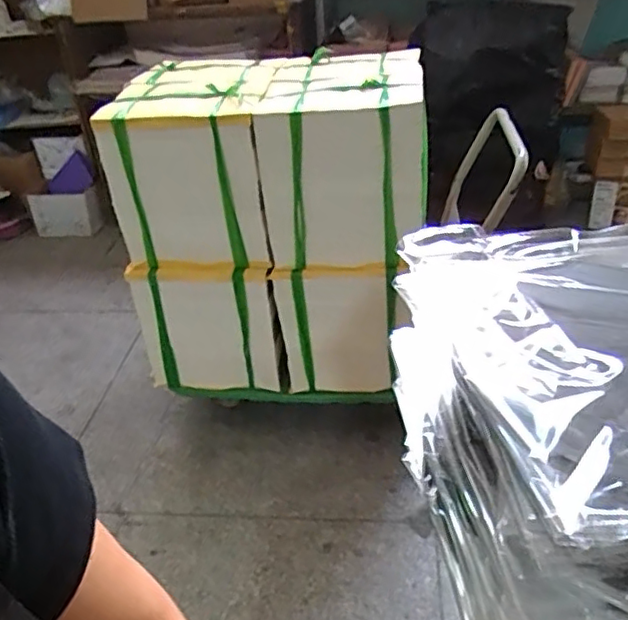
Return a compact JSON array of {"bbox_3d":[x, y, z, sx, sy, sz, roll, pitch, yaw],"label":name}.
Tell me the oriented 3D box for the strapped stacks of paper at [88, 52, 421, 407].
[{"bbox_3d":[-0.085,-0.219,1.712,0.757,0.796,0.455,3,34,11],"label":"strapped stacks of paper"}]

